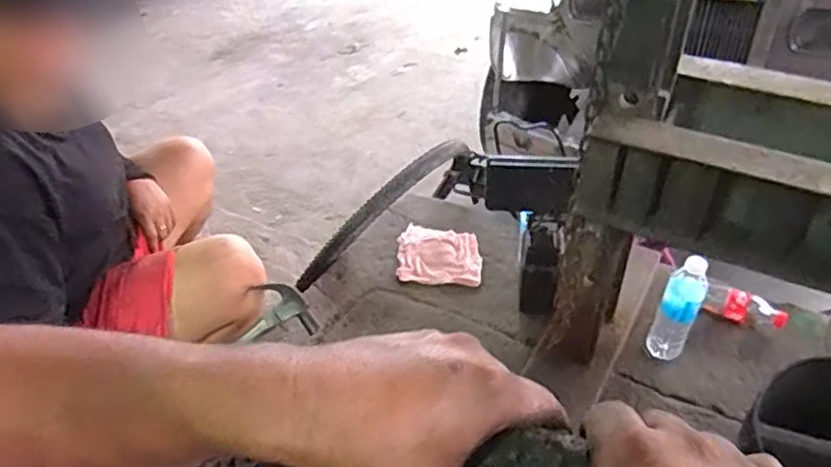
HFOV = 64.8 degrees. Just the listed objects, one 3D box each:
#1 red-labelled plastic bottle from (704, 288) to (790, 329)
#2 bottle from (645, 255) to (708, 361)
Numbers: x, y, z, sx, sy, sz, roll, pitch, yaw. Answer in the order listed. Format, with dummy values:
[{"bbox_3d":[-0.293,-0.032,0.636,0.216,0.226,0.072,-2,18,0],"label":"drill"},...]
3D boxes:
[{"bbox_3d":[0.626,0.142,1.237,0.148,0.054,0.047,15,43,19],"label":"red-labelled plastic bottle"},{"bbox_3d":[0.452,0.136,1.132,0.067,0.203,0.054,19,45,22],"label":"bottle"}]

